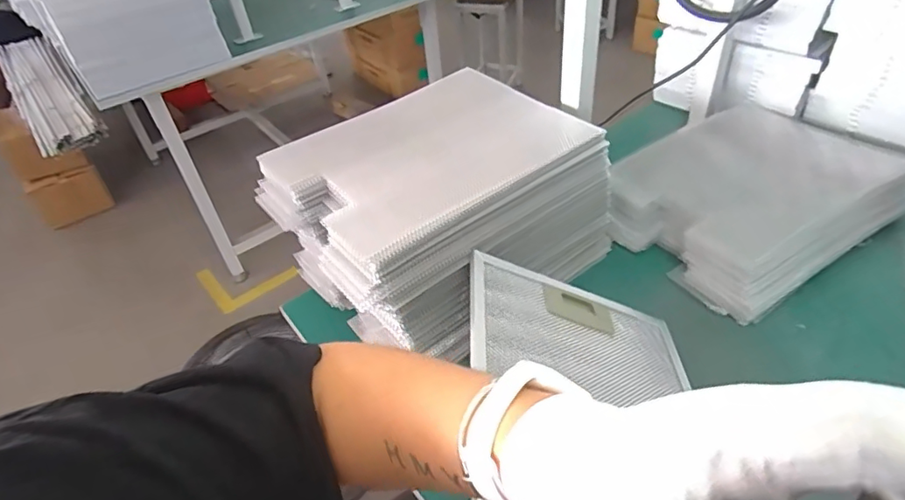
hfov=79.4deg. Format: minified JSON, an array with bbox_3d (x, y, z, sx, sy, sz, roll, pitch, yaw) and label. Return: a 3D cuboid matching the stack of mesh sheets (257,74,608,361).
[{"bbox_3d":[-0.018,-0.055,0.705,0.365,0.193,0.277,-33,47,-26],"label":"stack of mesh sheets"}]

